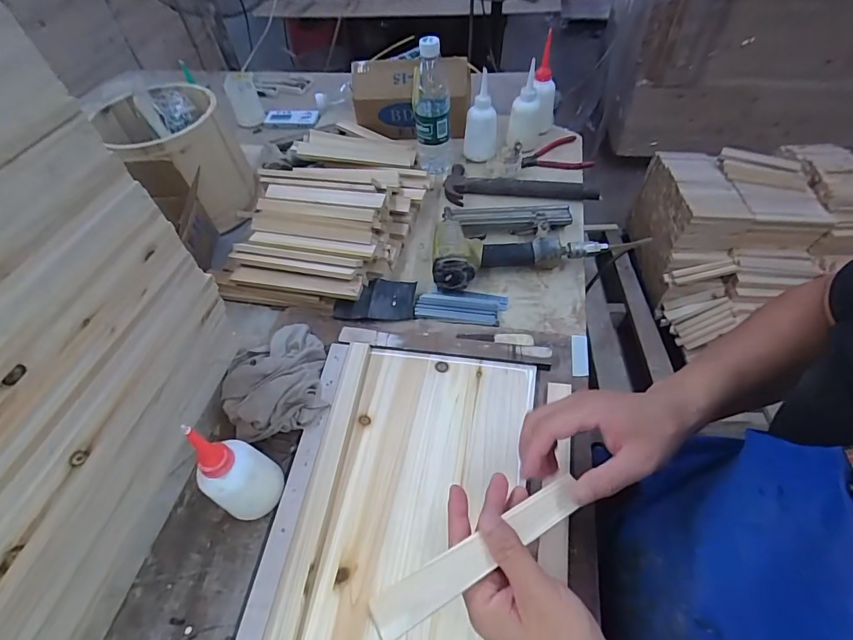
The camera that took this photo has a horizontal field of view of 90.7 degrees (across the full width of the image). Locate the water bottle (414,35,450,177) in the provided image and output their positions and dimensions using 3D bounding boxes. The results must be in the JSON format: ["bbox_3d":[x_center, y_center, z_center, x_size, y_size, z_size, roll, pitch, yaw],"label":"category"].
[{"bbox_3d":[0.010,-0.381,0.762,0.067,0.225,0.068,-3,51,3],"label":"water bottle"}]

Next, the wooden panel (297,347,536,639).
[{"bbox_3d":[-0.011,0.215,0.426,0.197,0.008,0.421,7,53,10],"label":"wooden panel"}]

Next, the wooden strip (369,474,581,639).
[{"bbox_3d":[0.048,0.170,0.319,0.193,0.011,0.027,-17,51,-30],"label":"wooden strip"}]

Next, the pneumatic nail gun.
[{"bbox_3d":[0.137,-0.134,0.661,0.259,0.047,0.157,-5,52,0],"label":"pneumatic nail gun"}]

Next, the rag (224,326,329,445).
[{"bbox_3d":[-0.195,0.067,0.532,0.124,0.044,0.153,-16,53,-8],"label":"rag"}]

